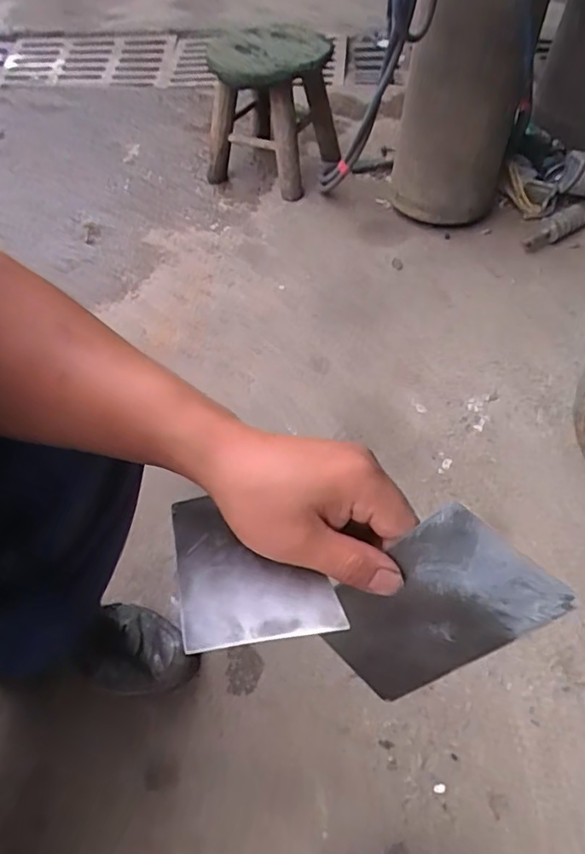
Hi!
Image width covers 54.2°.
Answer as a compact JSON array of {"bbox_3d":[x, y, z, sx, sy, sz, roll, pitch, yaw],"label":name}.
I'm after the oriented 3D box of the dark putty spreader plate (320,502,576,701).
[{"bbox_3d":[0.069,0.098,0.302,0.071,0.130,0.004,44,33,3],"label":"dark putty spreader plate"}]

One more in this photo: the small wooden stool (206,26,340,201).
[{"bbox_3d":[-0.052,-0.681,1.251,0.288,0.285,0.274,0,53,3],"label":"small wooden stool"}]

